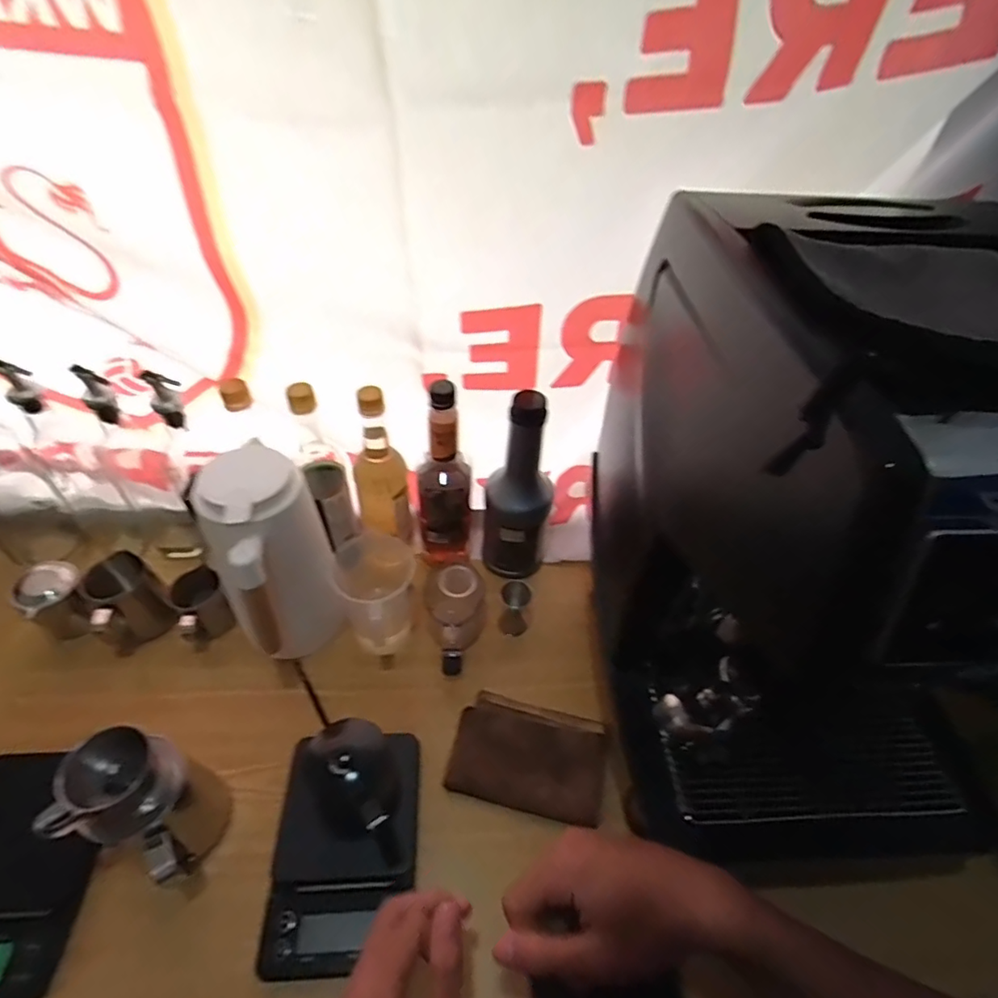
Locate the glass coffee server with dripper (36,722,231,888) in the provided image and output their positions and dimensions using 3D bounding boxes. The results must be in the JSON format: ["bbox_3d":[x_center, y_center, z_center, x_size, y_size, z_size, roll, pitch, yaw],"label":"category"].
[{"bbox_3d":[-0.291,0.262,0.465,0.087,0.166,0.089,12,46,7],"label":"glass coffee server with dripper"}]

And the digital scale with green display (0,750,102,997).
[{"bbox_3d":[-0.436,0.331,0.487,0.118,0.029,0.190,-3,46,-8],"label":"digital scale with green display"}]

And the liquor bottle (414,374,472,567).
[{"bbox_3d":[-0.069,-0.020,0.674,0.068,0.273,0.060,4,46,-1],"label":"liquor bottle"}]

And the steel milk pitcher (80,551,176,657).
[{"bbox_3d":[-0.435,0.119,0.634,0.070,0.080,0.074,34,53,26],"label":"steel milk pitcher"}]

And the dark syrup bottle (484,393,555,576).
[{"bbox_3d":[0.025,-0.006,0.681,0.078,0.256,0.066,6,46,1],"label":"dark syrup bottle"}]

